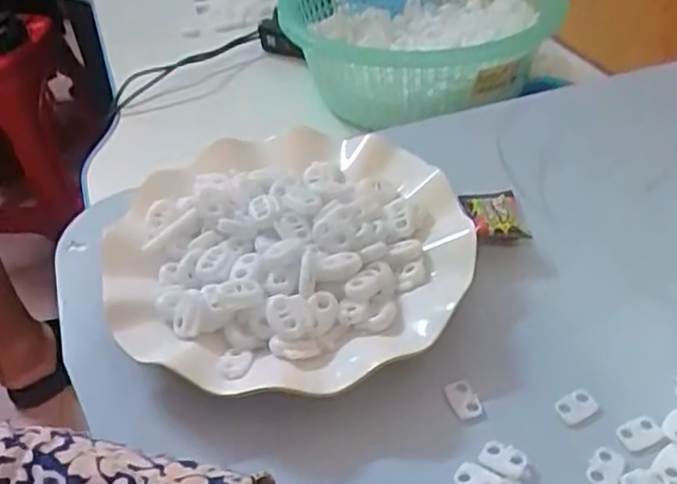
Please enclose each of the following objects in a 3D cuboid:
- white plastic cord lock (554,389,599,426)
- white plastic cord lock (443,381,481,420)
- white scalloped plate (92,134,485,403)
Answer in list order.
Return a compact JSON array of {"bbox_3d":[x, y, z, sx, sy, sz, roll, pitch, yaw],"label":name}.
[{"bbox_3d":[0.104,0.071,0.295,0.018,0.004,0.012,-23,43,-19],"label":"white plastic cord lock"},{"bbox_3d":[0.055,0.070,0.300,0.013,0.004,0.019,-15,41,-10],"label":"white plastic cord lock"},{"bbox_3d":[-0.025,0.007,0.357,0.179,0.043,0.172,-4,40,3],"label":"white scalloped plate"}]

